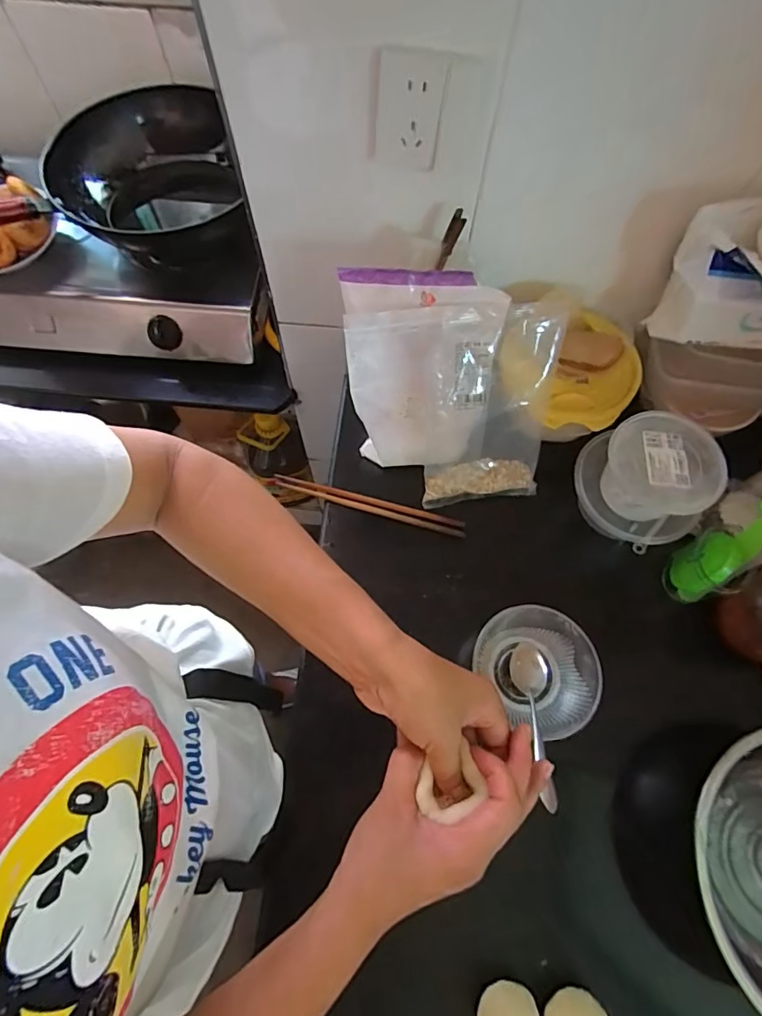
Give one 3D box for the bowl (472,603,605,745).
[{"bbox_3d":[0.160,0.159,0.496,0.104,0.054,0.118,-30,71,-12],"label":"bowl"}]

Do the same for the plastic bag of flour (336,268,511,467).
[{"bbox_3d":[0.043,-0.129,0.516,0.150,0.216,0.041,-1,41,5],"label":"plastic bag of flour"}]

